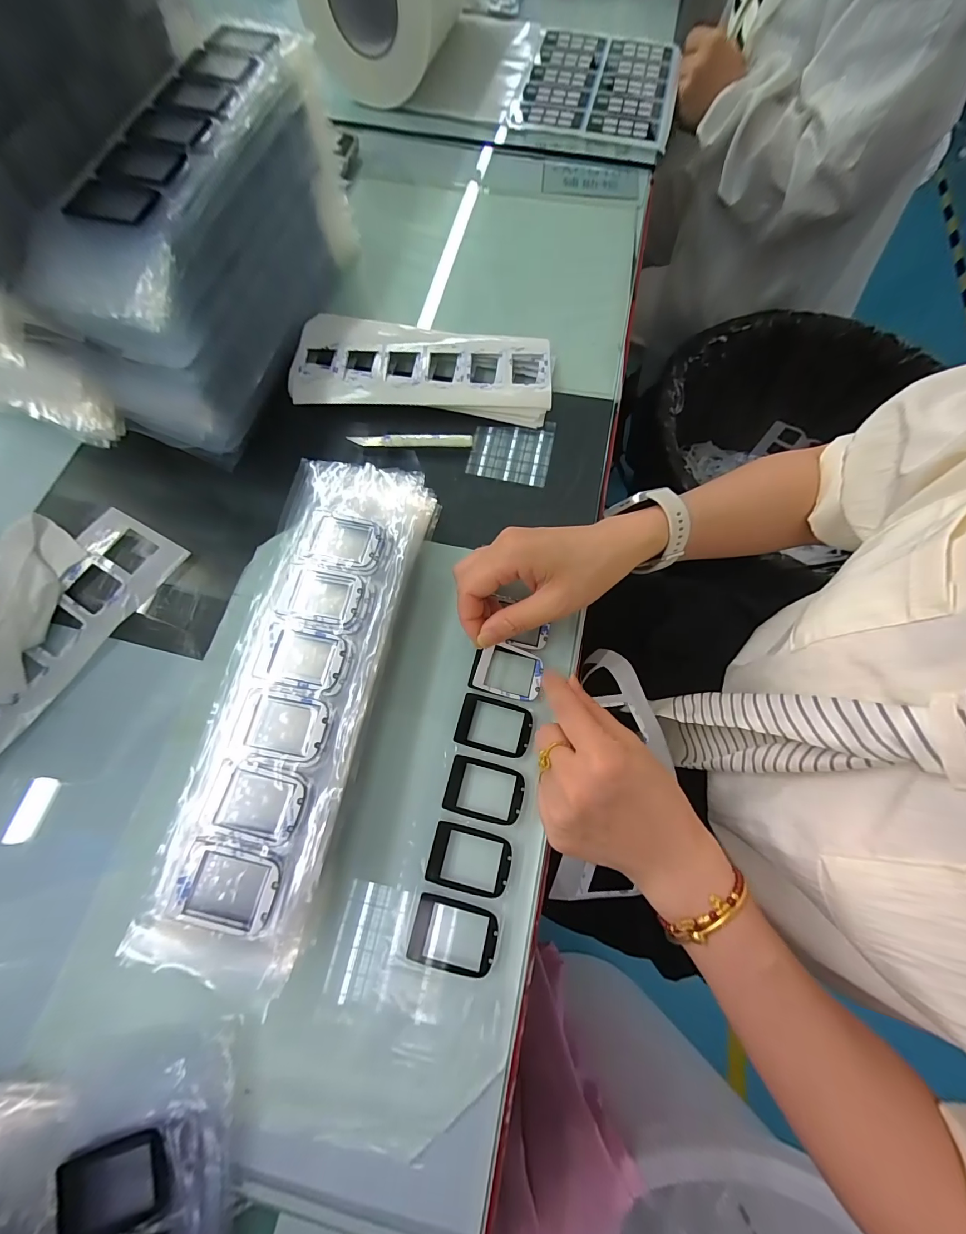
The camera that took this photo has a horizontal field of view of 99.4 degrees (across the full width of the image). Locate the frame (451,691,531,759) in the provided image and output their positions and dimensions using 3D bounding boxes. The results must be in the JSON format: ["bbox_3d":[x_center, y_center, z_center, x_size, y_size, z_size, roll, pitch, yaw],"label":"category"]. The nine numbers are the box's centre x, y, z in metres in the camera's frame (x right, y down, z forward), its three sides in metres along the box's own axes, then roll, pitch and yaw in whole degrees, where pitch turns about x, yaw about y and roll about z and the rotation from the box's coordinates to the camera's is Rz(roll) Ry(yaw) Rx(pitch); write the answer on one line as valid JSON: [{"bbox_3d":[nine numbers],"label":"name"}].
[{"bbox_3d":[0.008,0.076,0.287,0.051,0.004,0.036,14,72,4],"label":"frame"}]

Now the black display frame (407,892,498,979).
[{"bbox_3d":[-0.017,0.194,0.248,0.051,0.004,0.036,12,72,3],"label":"black display frame"}]

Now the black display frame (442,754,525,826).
[{"bbox_3d":[0.001,0.116,0.275,0.051,0.004,0.035,14,72,4],"label":"black display frame"}]

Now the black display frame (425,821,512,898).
[{"bbox_3d":[-0.008,0.155,0.262,0.051,0.004,0.036,13,72,4],"label":"black display frame"}]

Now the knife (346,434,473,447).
[{"bbox_3d":[-0.063,-0.158,0.364,0.107,0.005,0.012,2,71,0],"label":"knife"}]

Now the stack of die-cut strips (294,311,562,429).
[{"bbox_3d":[-0.056,-0.235,0.381,0.238,0.014,0.109,8,72,2],"label":"stack of die-cut strips"}]

